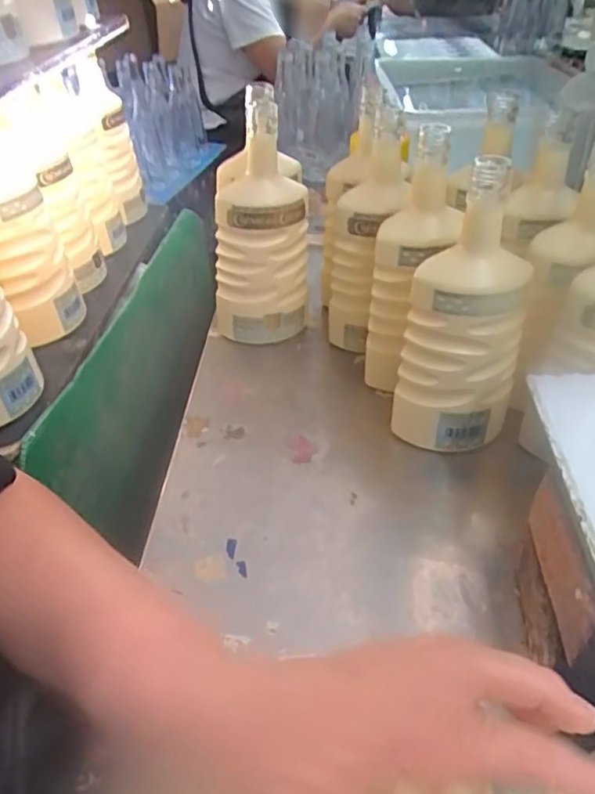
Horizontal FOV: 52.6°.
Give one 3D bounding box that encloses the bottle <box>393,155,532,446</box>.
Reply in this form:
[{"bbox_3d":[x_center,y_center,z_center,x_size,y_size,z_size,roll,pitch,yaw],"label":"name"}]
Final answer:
[{"bbox_3d":[0.143,-0.064,0.523,0.098,0.245,0.078,12,40,16],"label":"bottle"}]

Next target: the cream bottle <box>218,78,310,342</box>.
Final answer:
[{"bbox_3d":[-0.046,-0.182,0.671,0.107,0.263,0.084,-4,38,-3],"label":"cream bottle"}]

